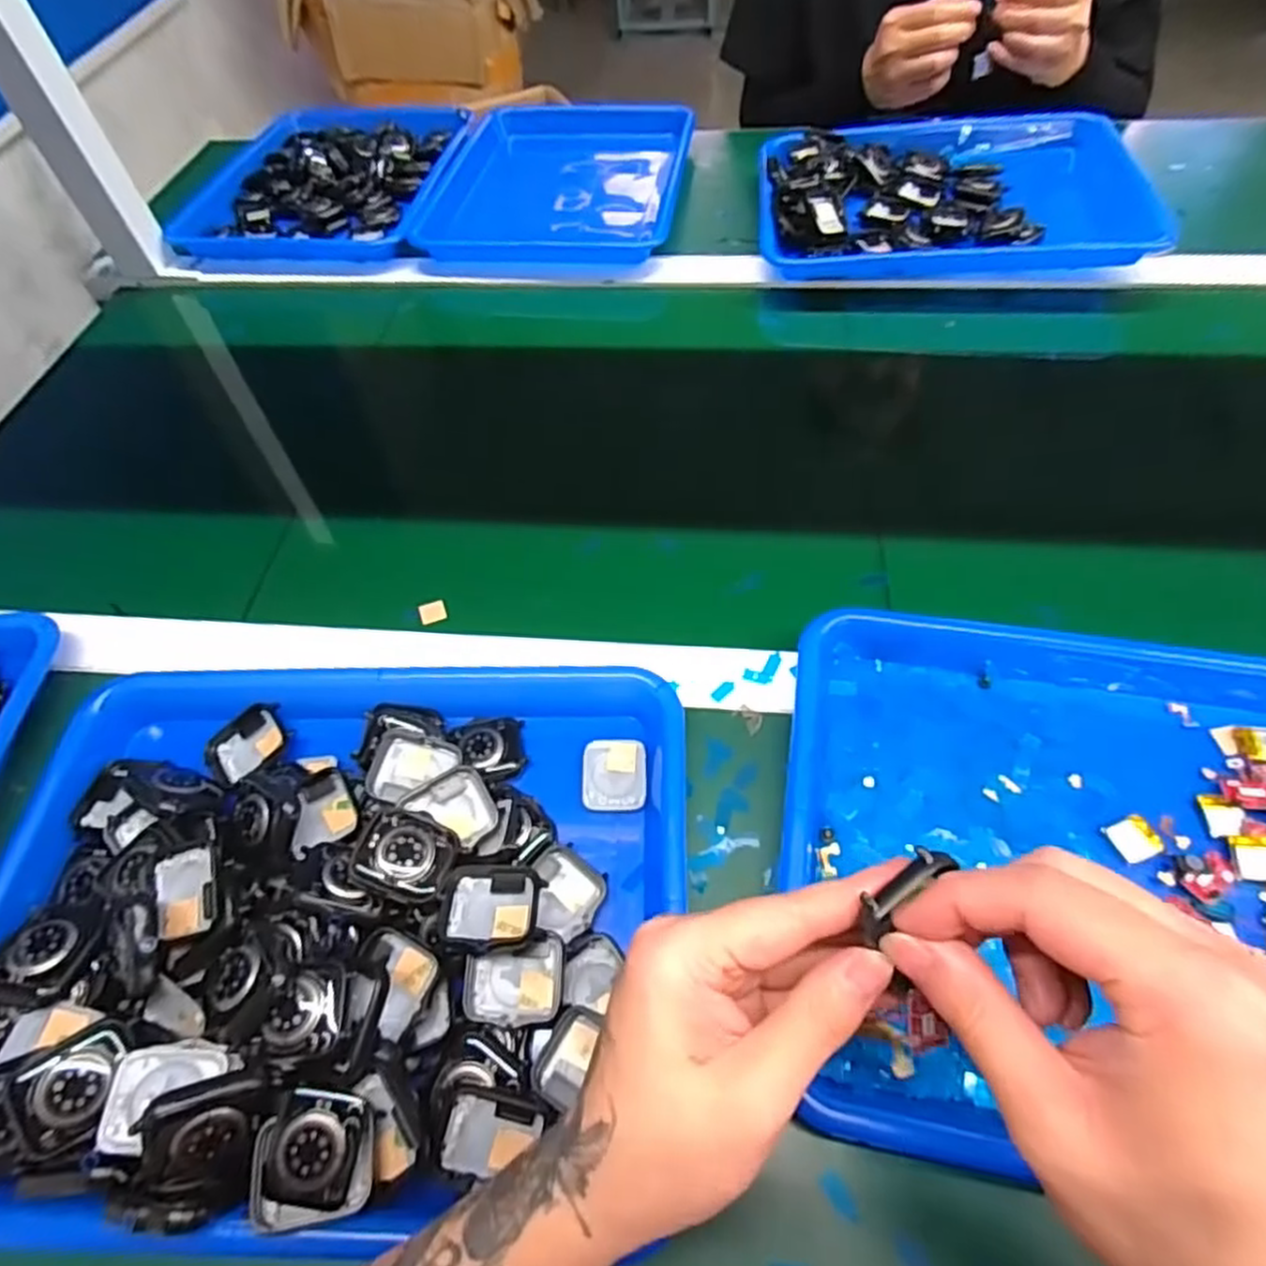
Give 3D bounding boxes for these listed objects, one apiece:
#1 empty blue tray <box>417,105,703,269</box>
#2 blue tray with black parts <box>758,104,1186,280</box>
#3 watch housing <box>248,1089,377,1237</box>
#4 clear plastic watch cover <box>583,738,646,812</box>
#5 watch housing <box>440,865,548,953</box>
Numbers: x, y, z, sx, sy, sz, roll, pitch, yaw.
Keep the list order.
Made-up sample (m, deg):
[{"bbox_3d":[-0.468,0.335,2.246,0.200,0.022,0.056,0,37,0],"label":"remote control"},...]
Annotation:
[{"bbox_3d":[-0.071,-0.485,0.782,0.252,0.043,0.302,4,57,7],"label":"empty blue tray"},{"bbox_3d":[0.294,-0.420,0.690,0.341,0.039,0.239,4,57,7],"label":"blue tray with black parts"},{"bbox_3d":[-0.121,0.198,0.276,0.040,0.018,0.041,-6,56,0],"label":"watch housing"},{"bbox_3d":[-0.010,0.075,0.385,0.032,0.004,0.038,0,56,4],"label":"clear plastic watch cover"},{"bbox_3d":[-0.063,0.123,0.327,0.042,0.013,0.038,-4,56,2],"label":"watch housing"}]

